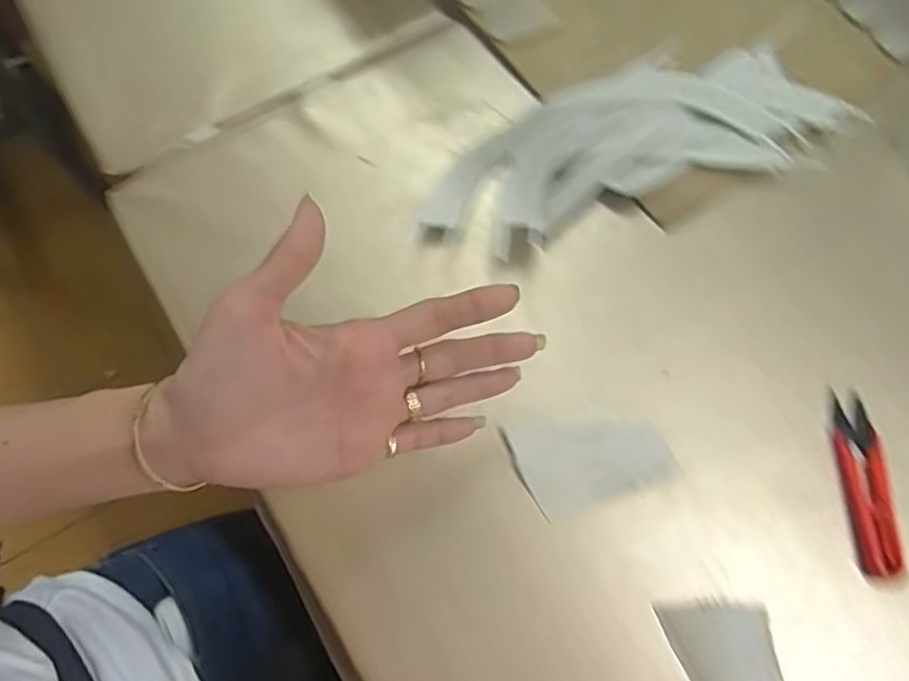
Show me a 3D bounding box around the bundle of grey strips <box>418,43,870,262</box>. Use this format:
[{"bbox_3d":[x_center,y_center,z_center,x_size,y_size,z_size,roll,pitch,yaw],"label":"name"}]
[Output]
[{"bbox_3d":[0.118,-0.134,0.434,0.286,0.028,0.100,-19,72,-4],"label":"bundle of grey strips"}]

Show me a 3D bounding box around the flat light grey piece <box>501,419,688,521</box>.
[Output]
[{"bbox_3d":[0.078,0.065,0.382,0.086,0.004,0.059,-18,72,-4],"label":"flat light grey piece"}]

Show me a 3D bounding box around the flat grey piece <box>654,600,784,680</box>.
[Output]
[{"bbox_3d":[0.149,0.174,0.342,0.050,0.004,0.088,-24,72,-6],"label":"flat grey piece"}]

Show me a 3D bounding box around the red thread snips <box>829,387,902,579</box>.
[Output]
[{"bbox_3d":[0.230,0.079,0.373,0.025,0.006,0.100,2,72,2],"label":"red thread snips"}]

